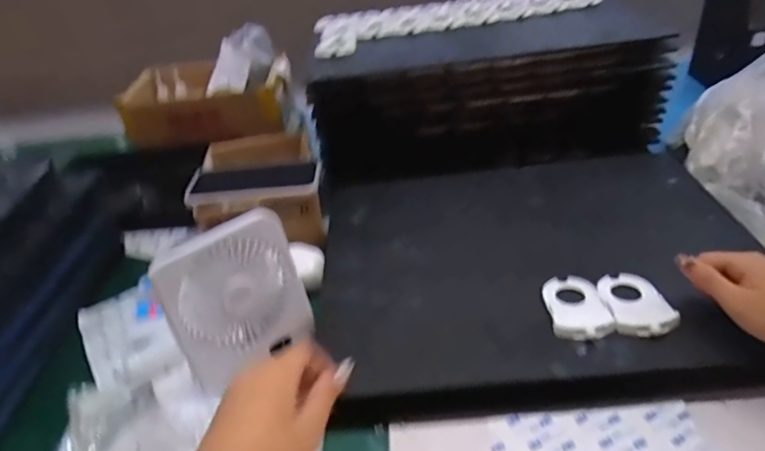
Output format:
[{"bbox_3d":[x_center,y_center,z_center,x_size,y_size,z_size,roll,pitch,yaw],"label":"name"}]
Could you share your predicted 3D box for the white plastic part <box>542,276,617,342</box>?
[{"bbox_3d":[0.193,0.079,0.510,0.055,0.009,0.085,-5,35,4],"label":"white plastic part"}]

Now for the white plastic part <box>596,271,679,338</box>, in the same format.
[{"bbox_3d":[0.249,0.074,0.507,0.055,0.011,0.082,-7,35,1],"label":"white plastic part"}]

